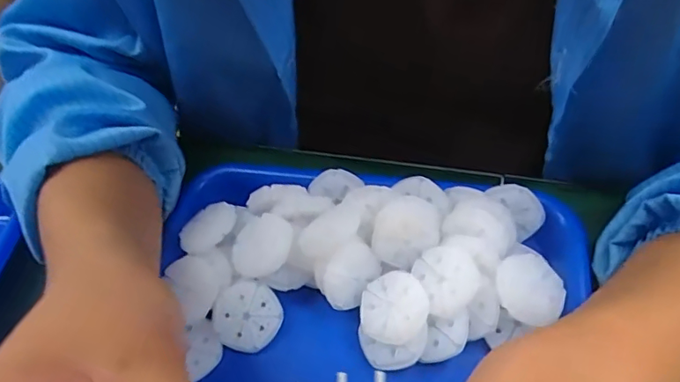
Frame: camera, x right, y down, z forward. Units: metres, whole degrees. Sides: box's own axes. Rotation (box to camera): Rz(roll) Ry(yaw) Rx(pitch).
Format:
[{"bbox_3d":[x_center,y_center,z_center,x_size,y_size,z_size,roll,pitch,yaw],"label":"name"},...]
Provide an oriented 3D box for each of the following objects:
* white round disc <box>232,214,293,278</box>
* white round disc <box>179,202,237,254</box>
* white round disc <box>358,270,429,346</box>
[{"bbox_3d":[-0.045,0.031,0.300,0.035,0.004,0.039,-27,51,4],"label":"white round disc"},{"bbox_3d":[-0.081,0.022,0.319,0.031,0.004,0.037,22,65,36],"label":"white round disc"},{"bbox_3d":[0.028,0.061,0.276,0.037,0.006,0.037,-11,60,20],"label":"white round disc"}]

